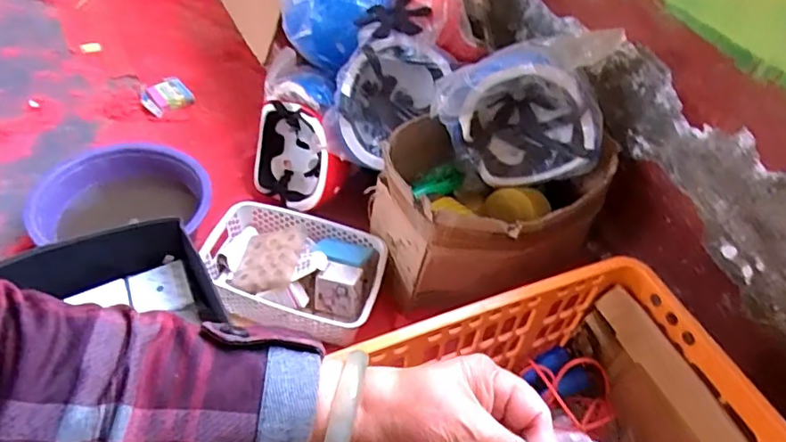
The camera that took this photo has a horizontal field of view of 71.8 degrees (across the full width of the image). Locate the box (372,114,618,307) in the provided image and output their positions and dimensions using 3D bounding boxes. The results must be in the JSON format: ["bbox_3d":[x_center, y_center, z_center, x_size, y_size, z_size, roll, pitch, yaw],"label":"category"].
[{"bbox_3d":[0.160,-0.077,0.861,0.356,0.336,0.261,5,48,-2],"label":"box"}]

